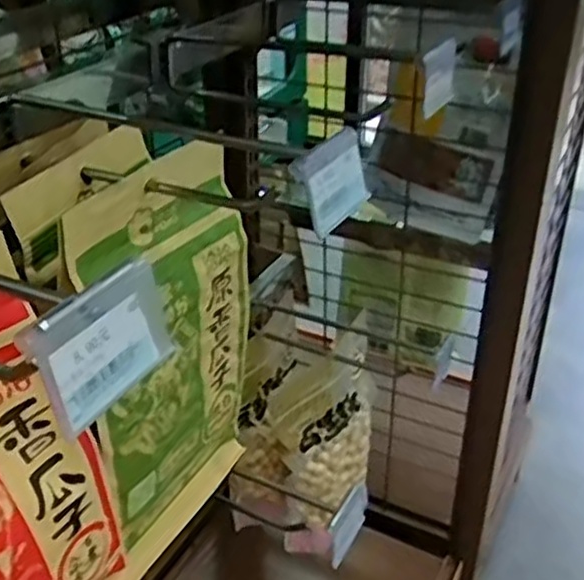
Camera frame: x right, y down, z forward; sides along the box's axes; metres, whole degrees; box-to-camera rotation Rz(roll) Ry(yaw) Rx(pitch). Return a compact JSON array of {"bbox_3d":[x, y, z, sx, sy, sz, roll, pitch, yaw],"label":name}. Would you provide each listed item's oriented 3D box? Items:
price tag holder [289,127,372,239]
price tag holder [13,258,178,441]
[{"bbox_3d":[0.018,-0.047,0.329,0.007,0.034,0.044,-3,30,46],"label":"price tag holder"},{"bbox_3d":[-0.054,0.016,0.219,0.005,0.034,0.047,4,31,32],"label":"price tag holder"}]

